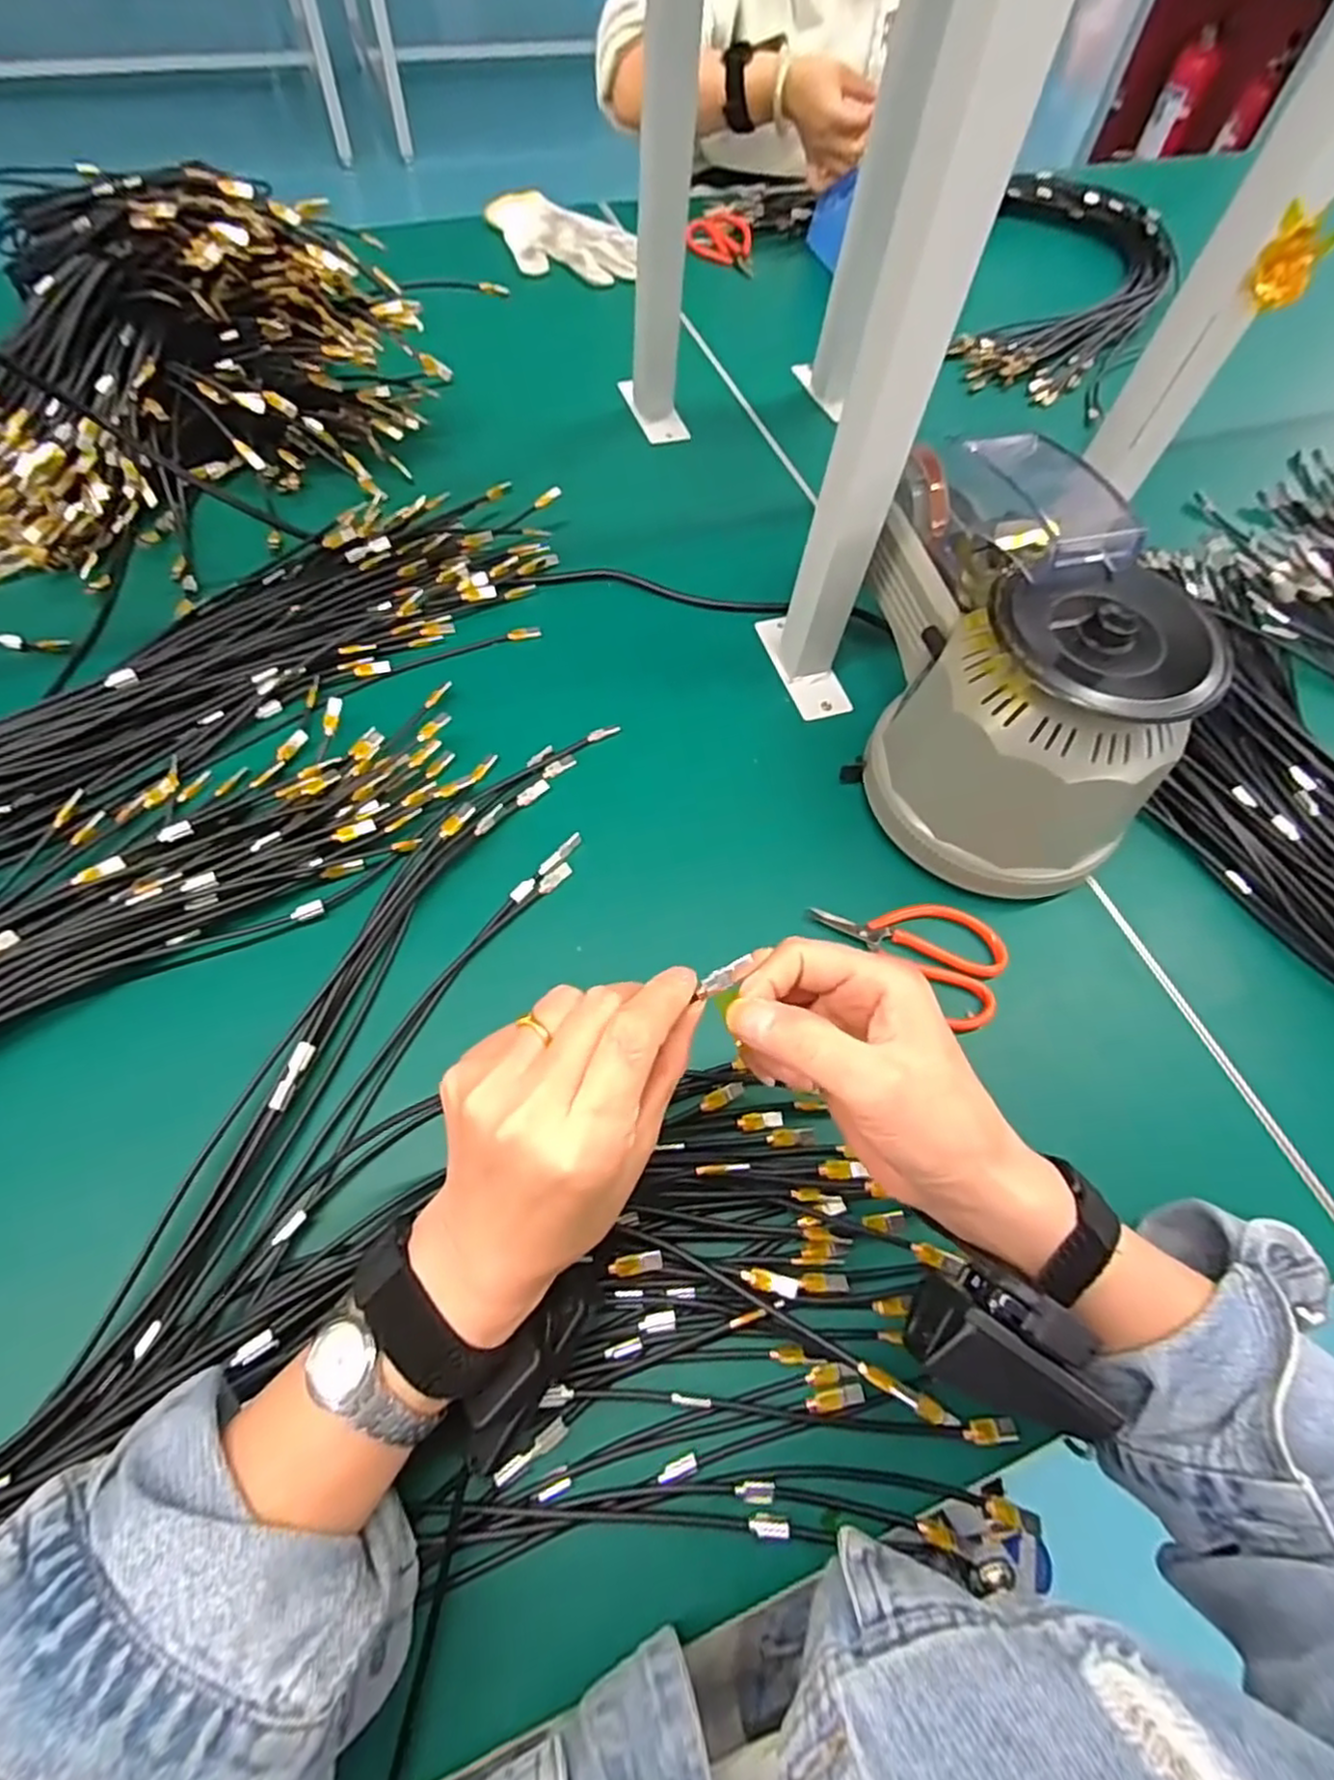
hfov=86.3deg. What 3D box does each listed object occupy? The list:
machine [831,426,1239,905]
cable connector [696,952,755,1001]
[{"bbox_3d":[0.202,-0.138,0.434,0.135,0.146,0.246,4,62,-1],"label":"machine"},{"bbox_3d":[0.022,0.032,0.263,0.024,0.005,0.007,-31,68,-15],"label":"cable connector"}]

